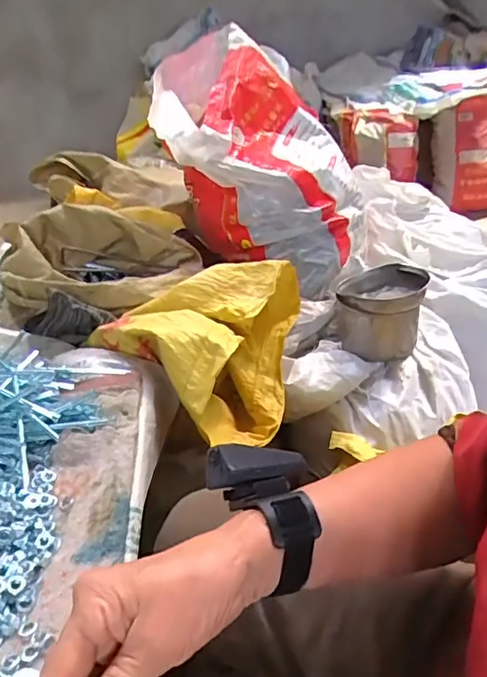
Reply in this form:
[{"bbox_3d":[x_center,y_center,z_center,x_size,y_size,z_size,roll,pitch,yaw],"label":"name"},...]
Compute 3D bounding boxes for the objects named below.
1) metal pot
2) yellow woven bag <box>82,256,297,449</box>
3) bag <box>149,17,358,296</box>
[{"bbox_3d":[0.231,-0.042,0.878,0.141,0.118,0.129,-3,32,6],"label":"metal pot"},{"bbox_3d":[-0.032,0.008,0.743,0.229,0.180,0.288,20,41,36],"label":"yellow woven bag"},{"bbox_3d":[0.024,-0.316,0.962,0.346,0.371,0.303,-4,32,4],"label":"bag"}]

